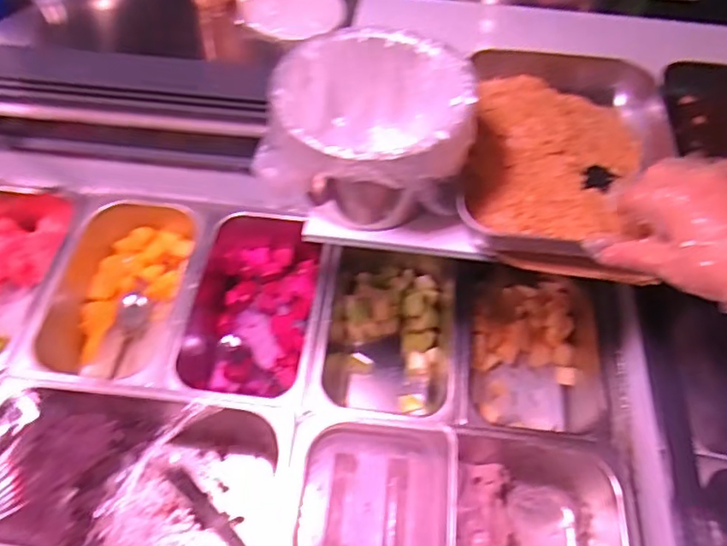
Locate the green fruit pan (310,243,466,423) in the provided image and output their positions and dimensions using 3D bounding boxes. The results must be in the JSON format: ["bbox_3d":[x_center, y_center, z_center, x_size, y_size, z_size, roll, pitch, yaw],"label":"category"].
[{"bbox_3d":[0.026,0.076,0.720,0.166,0.107,0.242,5,56,0],"label":"green fruit pan"}]

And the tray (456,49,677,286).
[{"bbox_3d":[0.189,-0.122,0.567,0.178,0.054,0.266,11,56,4],"label":"tray"}]

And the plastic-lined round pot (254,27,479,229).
[{"bbox_3d":[-0.001,-0.121,0.531,0.190,0.125,0.156,6,56,1],"label":"plastic-lined round pot"}]

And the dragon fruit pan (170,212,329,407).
[{"bbox_3d":[-0.132,0.042,0.738,0.151,0.099,0.258,8,56,2],"label":"dragon fruit pan"}]

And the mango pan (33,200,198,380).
[{"bbox_3d":[-0.297,0.024,0.749,0.158,0.095,0.242,6,56,1],"label":"mango pan"}]

